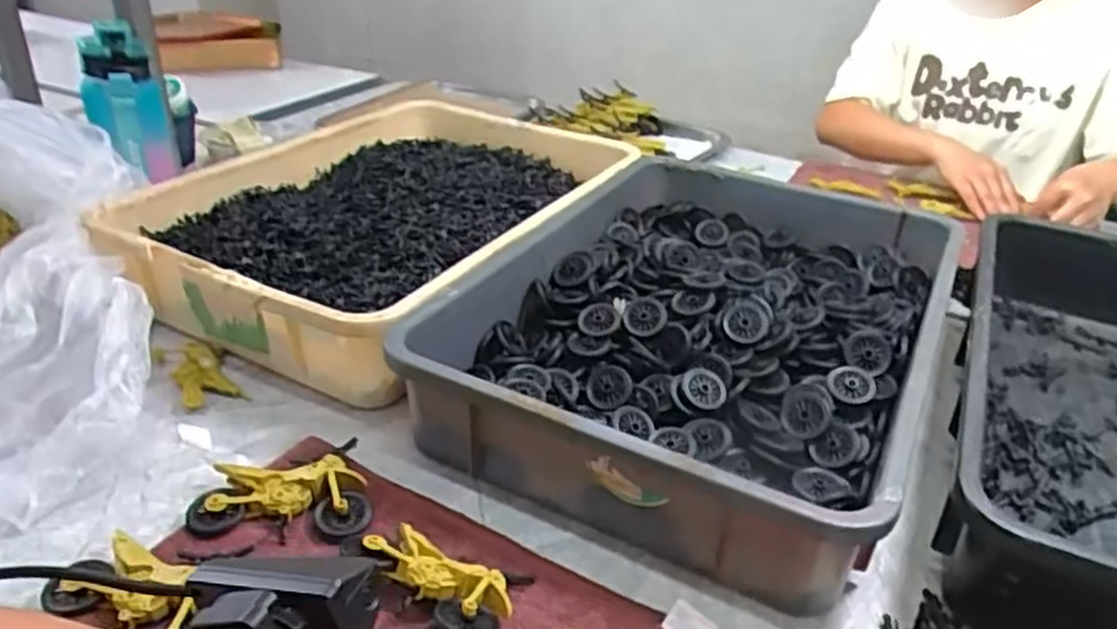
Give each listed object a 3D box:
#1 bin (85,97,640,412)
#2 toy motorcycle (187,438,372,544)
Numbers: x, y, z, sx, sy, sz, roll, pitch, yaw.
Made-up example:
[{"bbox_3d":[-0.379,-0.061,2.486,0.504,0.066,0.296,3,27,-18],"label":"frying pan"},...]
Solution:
[{"bbox_3d":[-0.178,-0.104,0.859,0.366,0.101,0.511,17,33,23],"label":"bin"},{"bbox_3d":[-0.189,0.125,0.535,0.112,0.028,0.078,-5,31,-13],"label":"toy motorcycle"}]

